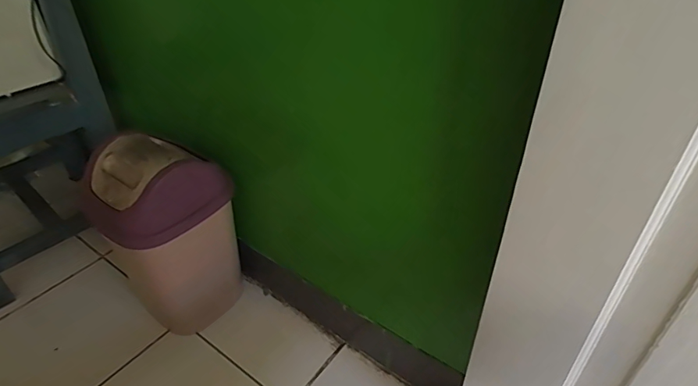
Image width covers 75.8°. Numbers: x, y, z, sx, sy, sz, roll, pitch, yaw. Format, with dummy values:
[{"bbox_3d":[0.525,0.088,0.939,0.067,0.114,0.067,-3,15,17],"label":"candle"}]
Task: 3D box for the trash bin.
[{"bbox_3d":[-0.311,0.091,0.825,0.163,0.379,0.204,30,47,33],"label":"trash bin"}]

